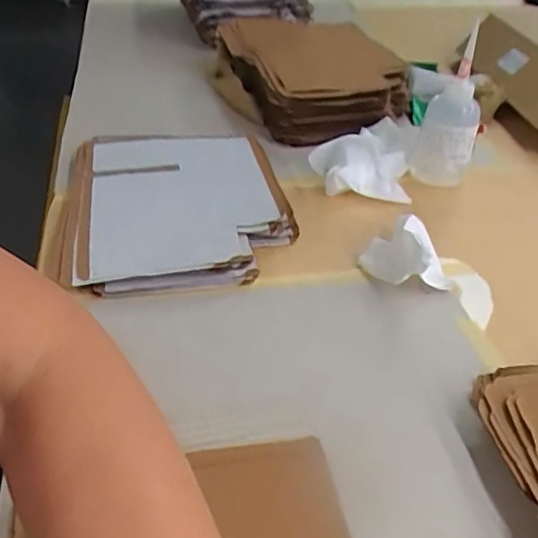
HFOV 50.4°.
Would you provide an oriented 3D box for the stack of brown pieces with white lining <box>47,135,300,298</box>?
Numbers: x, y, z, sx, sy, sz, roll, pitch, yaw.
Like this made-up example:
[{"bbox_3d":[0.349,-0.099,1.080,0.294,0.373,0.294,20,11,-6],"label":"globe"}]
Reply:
[{"bbox_3d":[-0.094,-0.070,0.582,0.217,0.039,0.251,-6,41,-11],"label":"stack of brown pieces with white lining"}]

